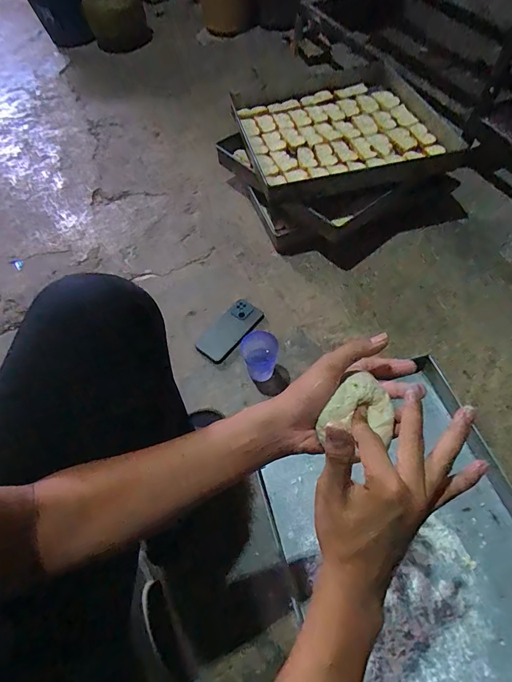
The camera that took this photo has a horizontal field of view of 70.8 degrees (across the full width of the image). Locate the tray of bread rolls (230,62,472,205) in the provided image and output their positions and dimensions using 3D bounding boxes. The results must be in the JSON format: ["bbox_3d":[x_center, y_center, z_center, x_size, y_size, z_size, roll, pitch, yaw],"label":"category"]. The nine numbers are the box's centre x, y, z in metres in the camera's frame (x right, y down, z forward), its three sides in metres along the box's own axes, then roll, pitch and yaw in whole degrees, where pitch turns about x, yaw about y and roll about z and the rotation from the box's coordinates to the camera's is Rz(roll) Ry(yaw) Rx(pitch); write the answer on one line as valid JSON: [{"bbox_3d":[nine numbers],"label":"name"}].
[{"bbox_3d":[0.234,-0.610,1.017,0.538,0.062,0.538,-12,60,-3],"label":"tray of bread rolls"}]

